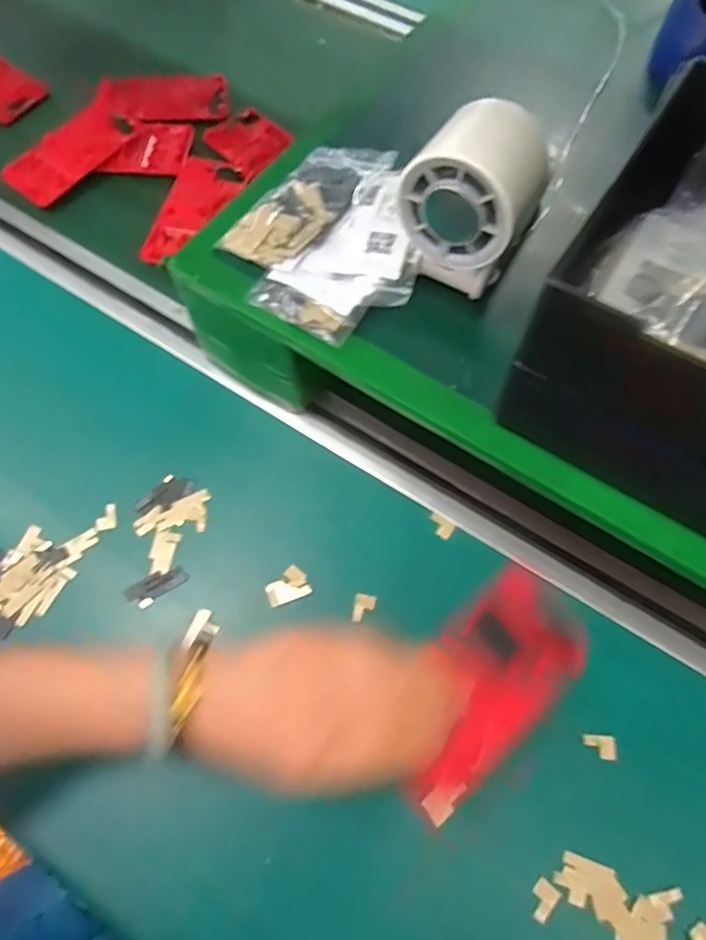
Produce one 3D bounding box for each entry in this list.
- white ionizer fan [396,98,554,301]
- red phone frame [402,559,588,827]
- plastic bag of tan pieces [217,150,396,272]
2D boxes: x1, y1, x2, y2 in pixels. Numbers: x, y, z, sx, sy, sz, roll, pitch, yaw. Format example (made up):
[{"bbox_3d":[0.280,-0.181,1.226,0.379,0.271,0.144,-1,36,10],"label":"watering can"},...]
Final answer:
[{"bbox_3d":[0.065,-0.141,0.319,0.068,0.082,0.062,24,67,10],"label":"white ionizer fan"},{"bbox_3d":[0.068,0.112,0.312,0.126,0.007,0.066,-39,86,-21],"label":"red phone frame"},{"bbox_3d":[-0.029,-0.170,0.380,0.056,0.012,0.112,38,70,15],"label":"plastic bag of tan pieces"}]

